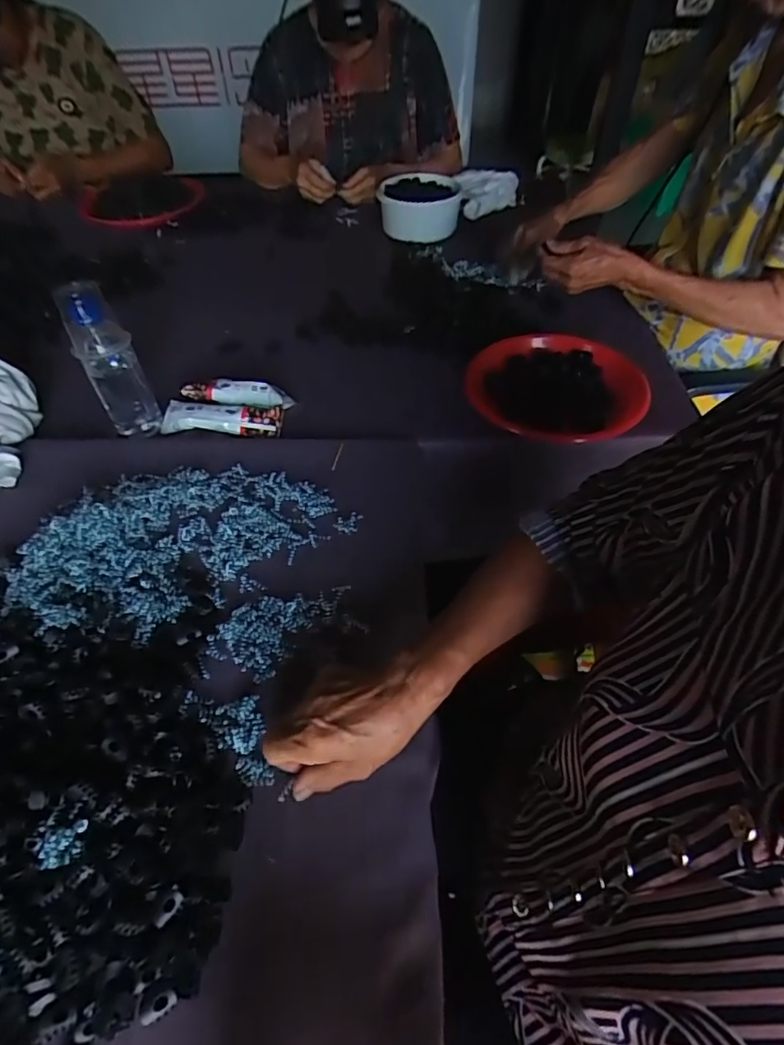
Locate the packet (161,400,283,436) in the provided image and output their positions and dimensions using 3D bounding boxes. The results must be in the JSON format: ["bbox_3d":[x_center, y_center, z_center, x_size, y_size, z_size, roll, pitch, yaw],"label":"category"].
[{"bbox_3d":[-0.216,-0.134,0.678,0.157,0.021,0.033,3,49,4],"label":"packet"}]

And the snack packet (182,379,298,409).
[{"bbox_3d":[-0.203,-0.170,0.704,0.146,0.029,0.027,7,50,8],"label":"snack packet"}]

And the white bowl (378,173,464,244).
[{"bbox_3d":[0.056,-0.586,1.006,0.144,0.078,0.169,5,50,6],"label":"white bowl"}]

